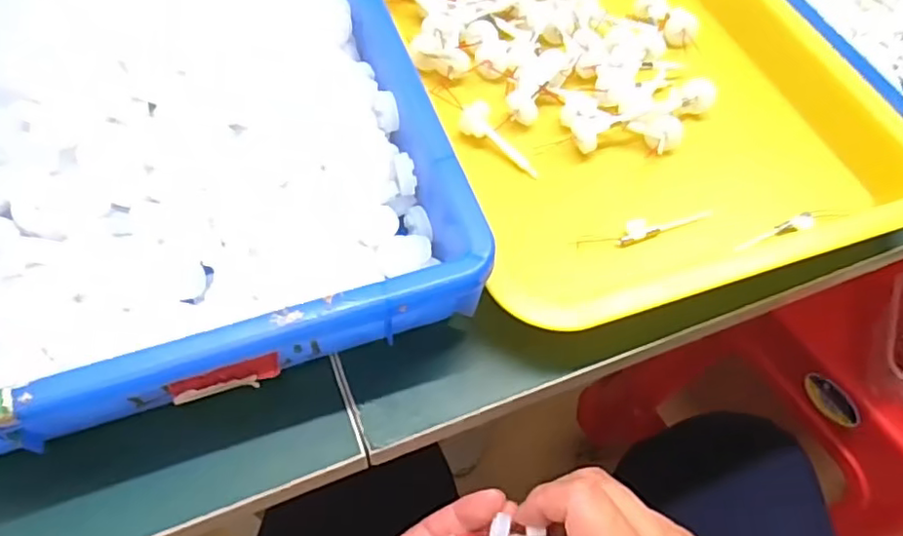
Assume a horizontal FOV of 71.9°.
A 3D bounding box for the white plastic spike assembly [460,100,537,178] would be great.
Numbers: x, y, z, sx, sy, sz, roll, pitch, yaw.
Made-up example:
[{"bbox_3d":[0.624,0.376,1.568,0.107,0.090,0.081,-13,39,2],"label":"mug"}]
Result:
[{"bbox_3d":[0.028,-0.072,0.356,0.054,0.017,0.012,43,64,0],"label":"white plastic spike assembly"}]

